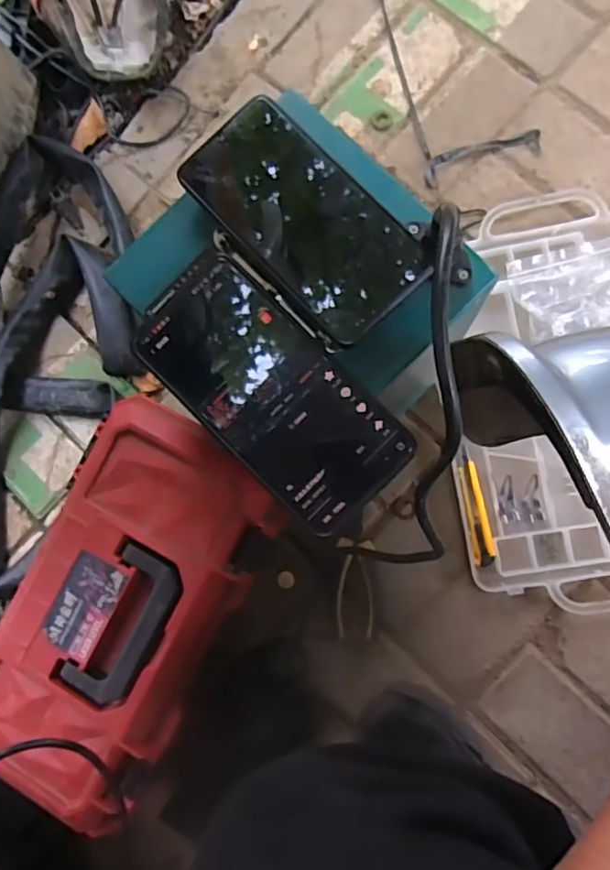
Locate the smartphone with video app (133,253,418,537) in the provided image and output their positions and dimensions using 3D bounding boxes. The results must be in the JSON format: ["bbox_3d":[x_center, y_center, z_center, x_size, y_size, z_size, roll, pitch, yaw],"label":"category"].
[{"bbox_3d":[-0.020,-0.024,0.332,0.076,0.013,0.163,-45,82,2],"label":"smartphone with video app"}]

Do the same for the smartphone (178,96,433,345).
[{"bbox_3d":[-0.003,-0.124,0.333,0.070,0.009,0.145,-42,82,3],"label":"smartphone"}]

